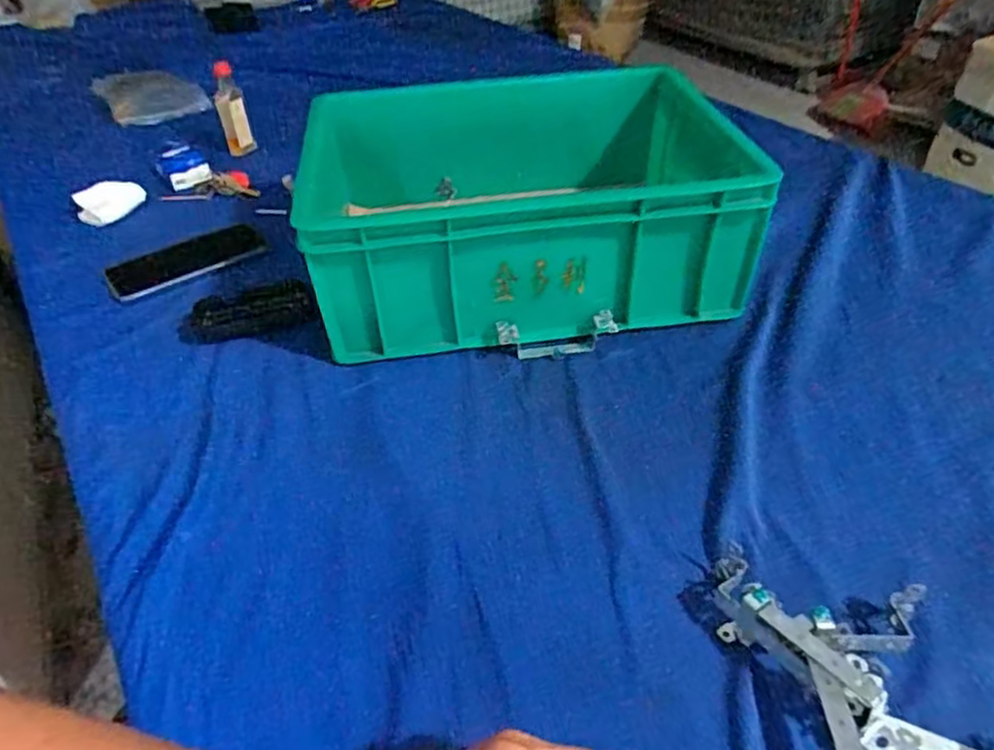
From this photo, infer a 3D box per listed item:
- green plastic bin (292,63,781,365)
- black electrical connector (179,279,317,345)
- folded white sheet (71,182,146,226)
[{"bbox_3d":[0.011,-0.188,0.695,0.415,0.148,0.336,-7,41,-5],"label":"green plastic bin"},{"bbox_3d":[-0.245,-0.064,0.653,0.127,0.019,0.062,-9,41,-7],"label":"black electrical connector"},{"bbox_3d":[-0.465,-0.209,0.801,0.075,0.040,0.034,-23,45,-21],"label":"folded white sheet"}]

